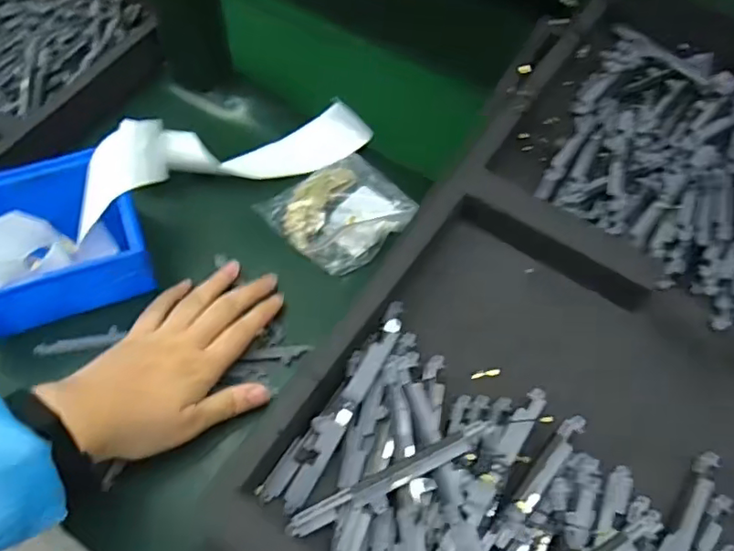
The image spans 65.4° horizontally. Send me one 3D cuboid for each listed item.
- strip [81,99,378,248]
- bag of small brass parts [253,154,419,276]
[{"bbox_3d":[-0.123,-0.108,0.493,0.251,0.065,0.075,-26,64,-19],"label":"strip"},{"bbox_3d":[-0.021,-0.060,0.496,0.102,0.022,0.110,40,64,18],"label":"bag of small brass parts"}]

